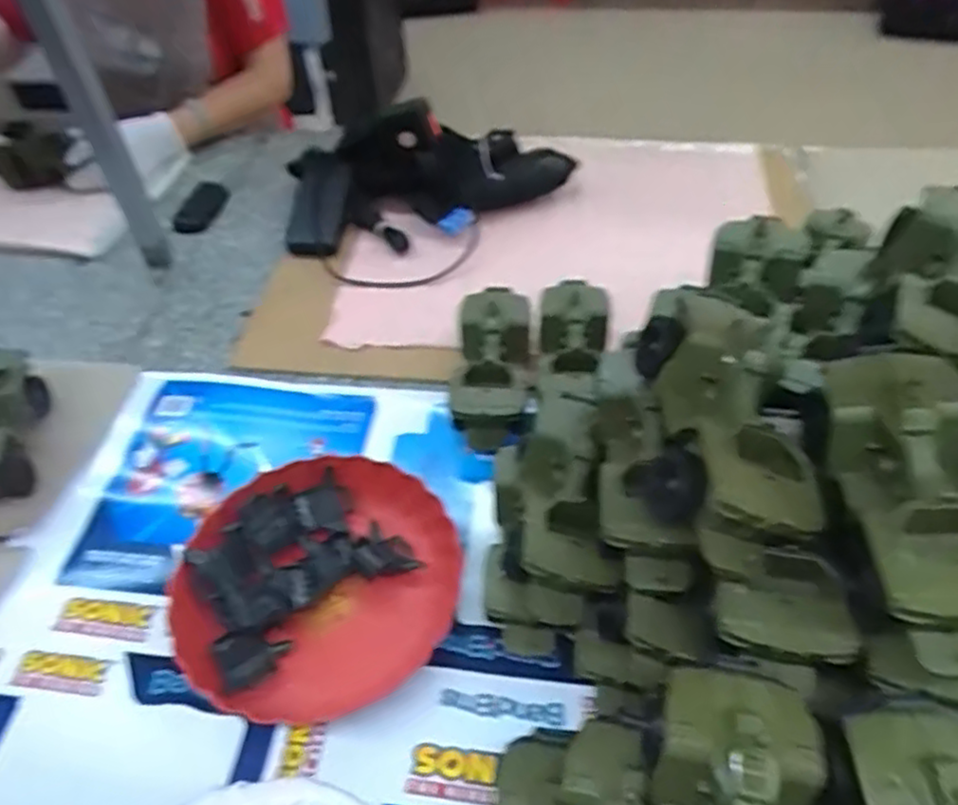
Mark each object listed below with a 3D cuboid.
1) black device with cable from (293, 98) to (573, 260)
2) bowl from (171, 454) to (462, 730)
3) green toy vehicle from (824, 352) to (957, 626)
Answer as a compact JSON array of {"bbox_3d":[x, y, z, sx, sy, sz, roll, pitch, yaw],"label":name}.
[{"bbox_3d":[-0.075,-0.325,1.005,0.391,0.115,0.188,-11,50,-7],"label":"black device with cable"},{"bbox_3d":[-0.139,0.158,0.636,0.244,0.053,0.213,-26,53,-19],"label":"bowl"},{"bbox_3d":[0.247,0.047,0.410,0.082,0.056,0.169,4,49,6],"label":"green toy vehicle"}]

